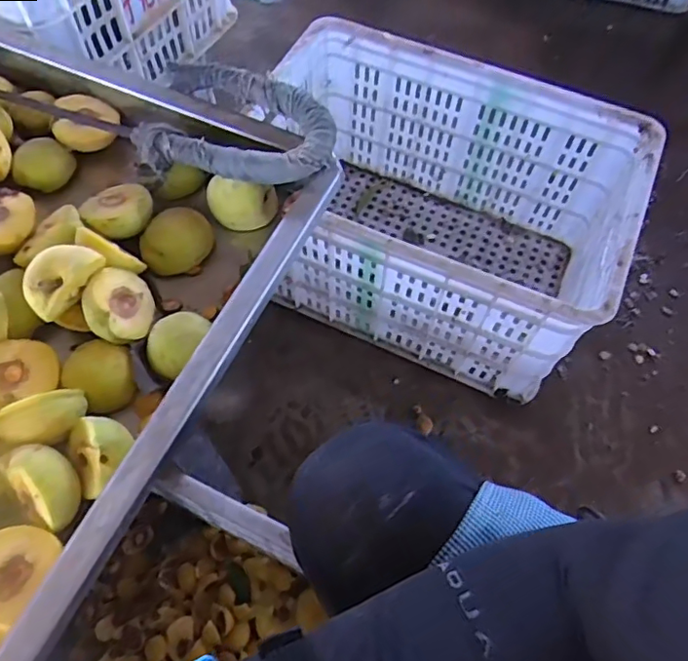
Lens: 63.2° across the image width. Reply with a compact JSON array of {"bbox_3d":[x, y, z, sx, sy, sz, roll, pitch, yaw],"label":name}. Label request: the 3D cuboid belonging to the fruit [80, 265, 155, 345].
[{"bbox_3d":[-0.176,-0.016,0.434,0.032,0.053,0.056,-24,90,30],"label":"fruit"}]

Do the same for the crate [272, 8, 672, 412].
[{"bbox_3d":[0.128,-0.177,0.867,0.523,0.289,0.359,23,63,10],"label":"crate"}]

